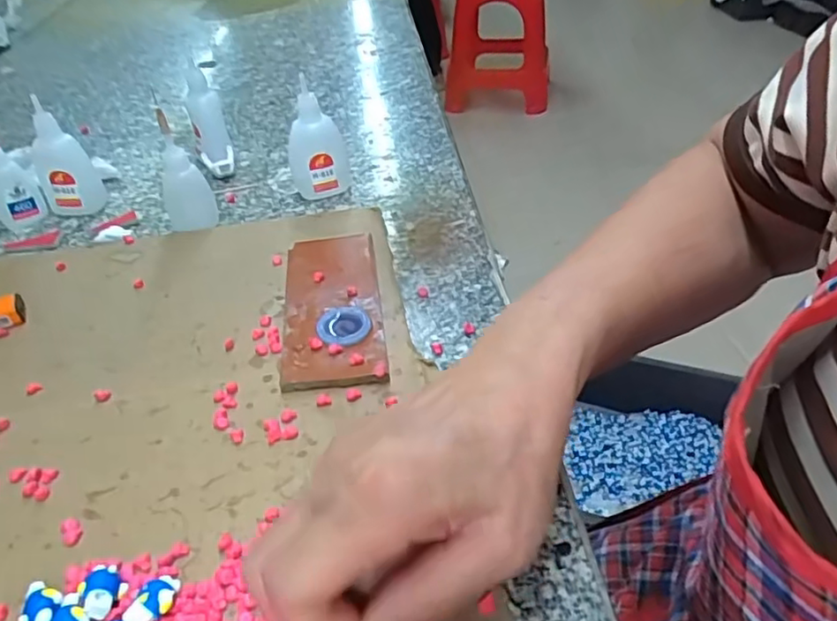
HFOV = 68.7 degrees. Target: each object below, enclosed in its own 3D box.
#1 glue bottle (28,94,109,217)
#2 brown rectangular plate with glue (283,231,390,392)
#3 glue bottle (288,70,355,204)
[{"bbox_3d":[-0.277,-0.116,0.474,0.040,0.082,0.026,-20,42,-18],"label":"glue bottle"},{"bbox_3d":[-0.053,-0.006,0.376,0.056,0.012,0.137,-8,40,-3],"label":"brown rectangular plate with glue"},{"bbox_3d":[-0.078,-0.130,0.469,0.045,0.086,0.028,-9,40,-5],"label":"glue bottle"}]

